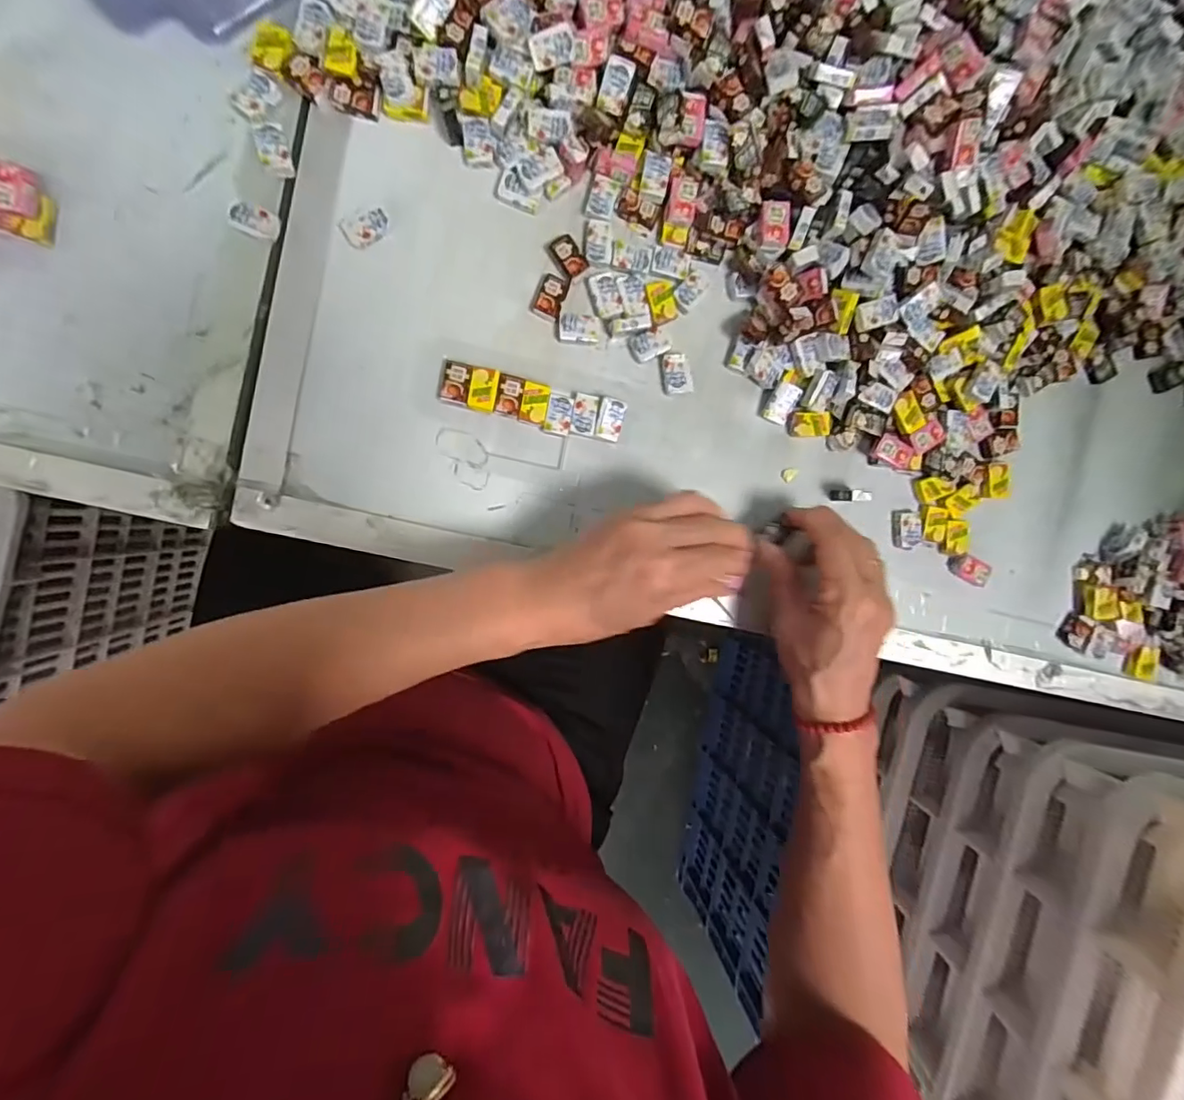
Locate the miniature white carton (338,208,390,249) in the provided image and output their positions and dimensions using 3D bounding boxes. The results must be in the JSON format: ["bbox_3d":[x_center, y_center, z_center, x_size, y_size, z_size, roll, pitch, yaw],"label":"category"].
[{"bbox_3d":[-0.137,-0.196,0.324,0.027,0.004,0.019,-31,96,-4],"label":"miniature white carton"}]

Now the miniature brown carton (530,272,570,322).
[{"bbox_3d":[-0.027,-0.163,0.344,0.019,0.006,0.026,21,91,-7],"label":"miniature brown carton"}]

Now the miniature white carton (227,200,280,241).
[{"bbox_3d":[-0.200,-0.195,0.317,0.024,0.010,0.018,17,91,-7],"label":"miniature white carton"}]

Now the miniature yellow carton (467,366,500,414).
[{"bbox_3d":[-0.069,-0.103,0.341,0.017,0.008,0.029,10,92,-7],"label":"miniature yellow carton"}]

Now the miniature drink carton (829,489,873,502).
[{"bbox_3d":[0.179,-0.038,0.371,0.015,0.028,0.009,0,93,-7],"label":"miniature drink carton"}]

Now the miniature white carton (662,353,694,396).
[{"bbox_3d":[0.057,-0.118,0.358,0.018,0.006,0.026,-10,94,-6],"label":"miniature white carton"}]

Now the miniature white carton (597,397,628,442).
[{"bbox_3d":[0.012,-0.085,0.351,0.017,0.015,0.025,11,92,-7],"label":"miniature white carton"}]

